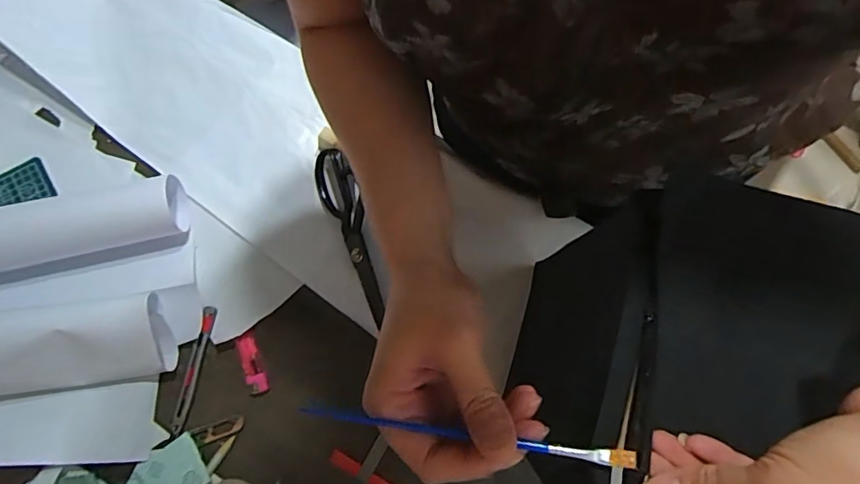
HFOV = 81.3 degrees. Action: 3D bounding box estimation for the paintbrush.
[{"bbox_3d":[0.017,0.094,0.244,0.162,0.006,0.008,7,78,5],"label":"paintbrush"}]

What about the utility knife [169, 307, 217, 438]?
[{"bbox_3d":[-0.271,0.147,0.573,0.018,0.006,0.144,11,78,2],"label":"utility knife"}]

